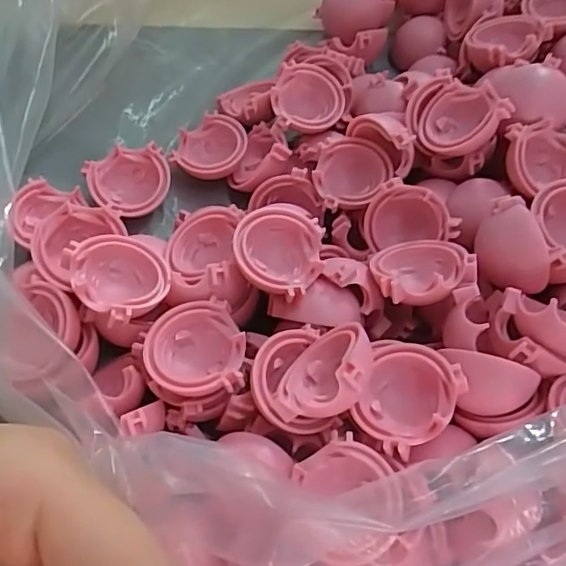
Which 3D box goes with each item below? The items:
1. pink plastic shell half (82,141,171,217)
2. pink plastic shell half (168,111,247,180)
[{"bbox_3d":[-0.058,-0.038,0.218,0.030,0.014,0.026,-19,69,-19],"label":"pink plastic shell half"},{"bbox_3d":[-0.029,-0.055,0.233,0.028,0.013,0.027,5,63,-9],"label":"pink plastic shell half"}]

